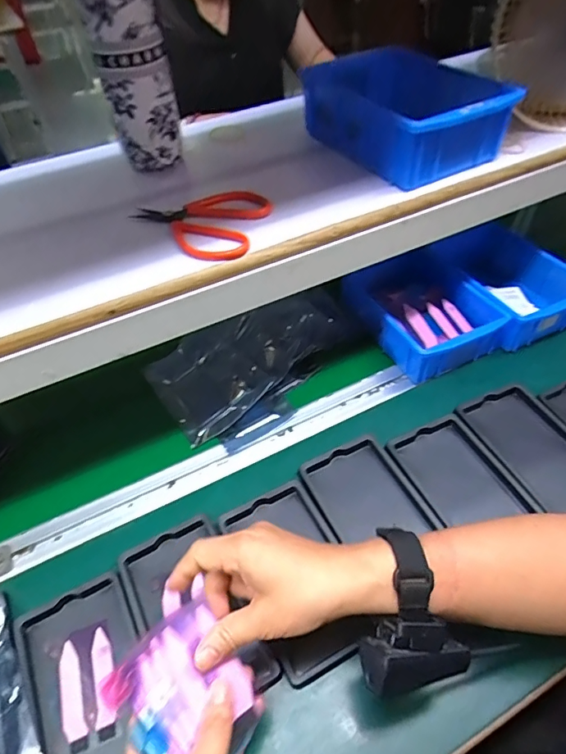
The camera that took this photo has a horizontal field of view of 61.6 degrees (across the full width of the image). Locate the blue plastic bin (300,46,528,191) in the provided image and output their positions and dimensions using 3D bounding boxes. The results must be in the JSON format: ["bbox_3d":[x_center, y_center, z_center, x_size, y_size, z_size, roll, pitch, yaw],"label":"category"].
[{"bbox_3d":[0.112,-0.290,0.508,0.129,0.072,0.231,-24,50,-17],"label":"blue plastic bin"}]

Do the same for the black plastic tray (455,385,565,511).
[{"bbox_3d":[0.273,0.075,0.509,0.096,0.007,0.158,-22,49,-15],"label":"black plastic tray"}]

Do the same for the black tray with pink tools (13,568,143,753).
[{"bbox_3d":[-0.157,0.250,0.386,0.092,0.015,0.158,-25,50,-17],"label":"black tray with pink tools"}]

